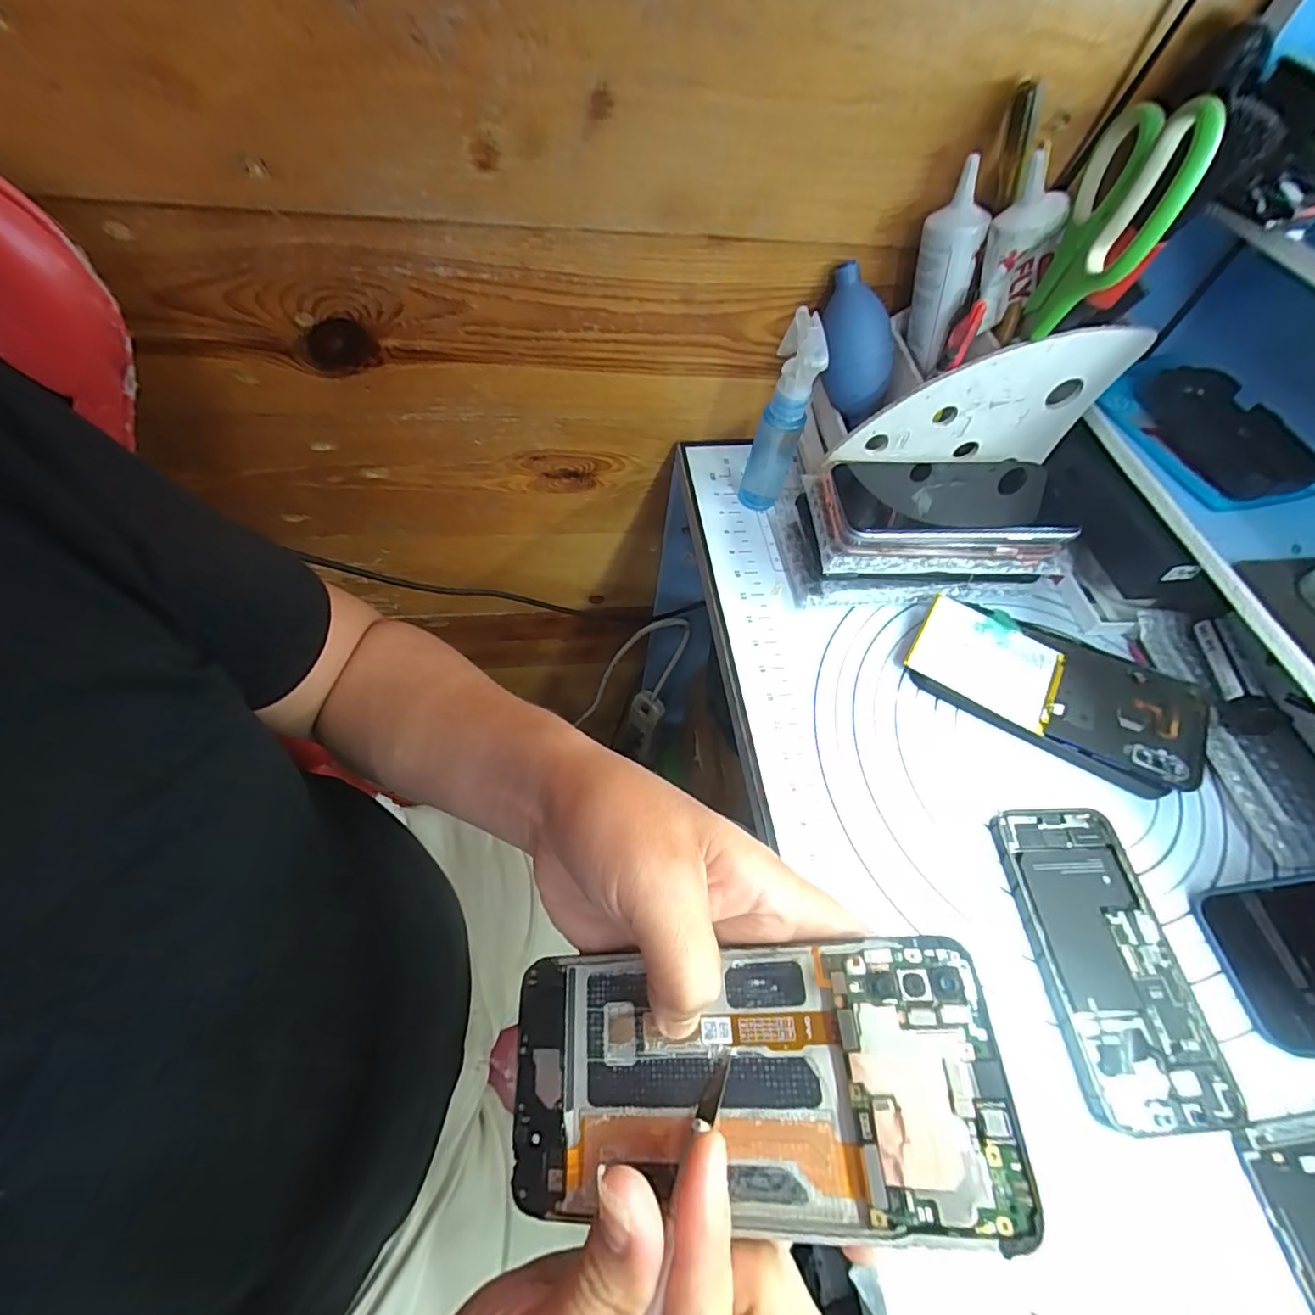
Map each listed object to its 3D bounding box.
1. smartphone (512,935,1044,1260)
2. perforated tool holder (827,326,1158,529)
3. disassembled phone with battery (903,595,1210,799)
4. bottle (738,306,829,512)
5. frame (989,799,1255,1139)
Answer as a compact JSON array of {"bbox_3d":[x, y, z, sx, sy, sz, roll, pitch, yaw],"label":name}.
[{"bbox_3d":[0.025,0.133,0.176,0.152,0.007,0.070,-11,58,15],"label":"smartphone"},{"bbox_3d":[0.217,-0.151,0.389,0.162,0.143,0.018,0,60,-4],"label":"perforated tool holder"},{"bbox_3d":[0.255,0.019,0.357,0.173,0.013,0.083,28,71,10],"label":"disassembled phone with battery"},{"bbox_3d":[0.085,-0.163,0.386,0.031,0.135,0.040,15,60,5],"label":"bottle"},{"bbox_3d":[0.231,0.151,0.286,0.072,0.011,0.142,0,59,-3],"label":"frame"}]

